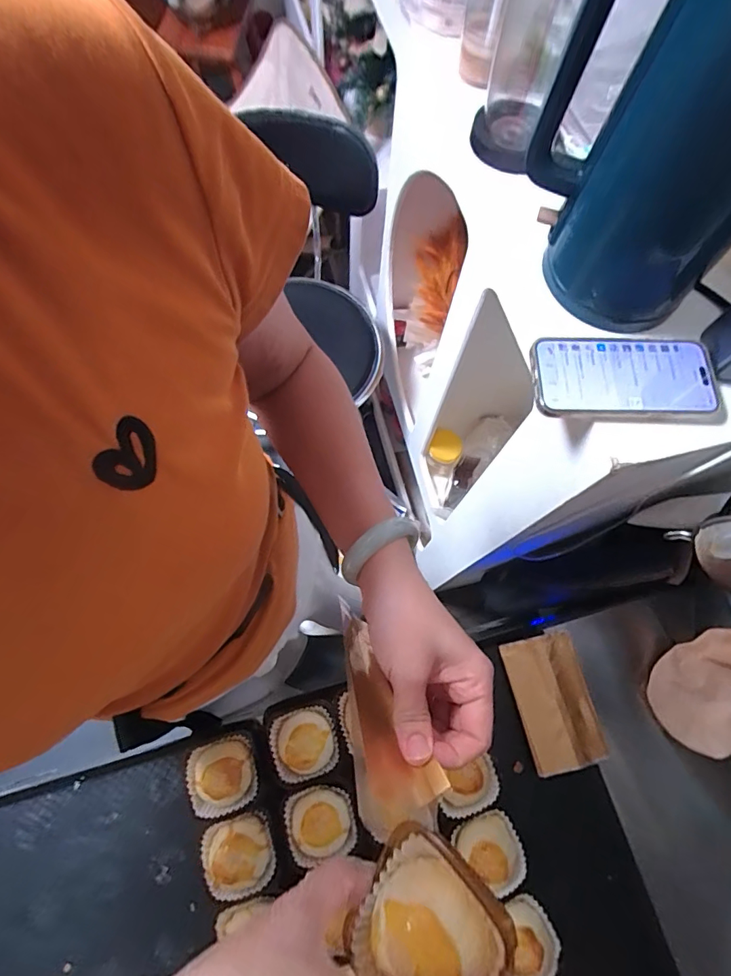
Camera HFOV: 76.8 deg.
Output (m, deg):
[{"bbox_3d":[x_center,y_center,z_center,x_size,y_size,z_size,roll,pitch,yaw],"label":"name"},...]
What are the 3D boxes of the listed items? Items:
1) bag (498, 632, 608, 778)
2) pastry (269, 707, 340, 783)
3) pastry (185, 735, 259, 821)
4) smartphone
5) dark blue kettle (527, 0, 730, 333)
[{"bbox_3d":[0.212,0.241,0.523,0.079,0.019,0.136,-12,72,-5],"label":"bag"},{"bbox_3d":[-0.064,0.268,0.480,0.070,0.024,0.064,-11,72,-5],"label":"pastry"},{"bbox_3d":[-0.148,0.298,0.479,0.066,0.040,0.068,0,71,-1],"label":"pastry"},{"bbox_3d":[0.236,-0.097,0.417,0.165,0.011,0.082,1,71,-1],"label":"smartphone"},{"bbox_3d":[0.232,-0.271,0.358,0.133,0.243,0.185,-35,75,-12],"label":"dark blue kettle"}]

